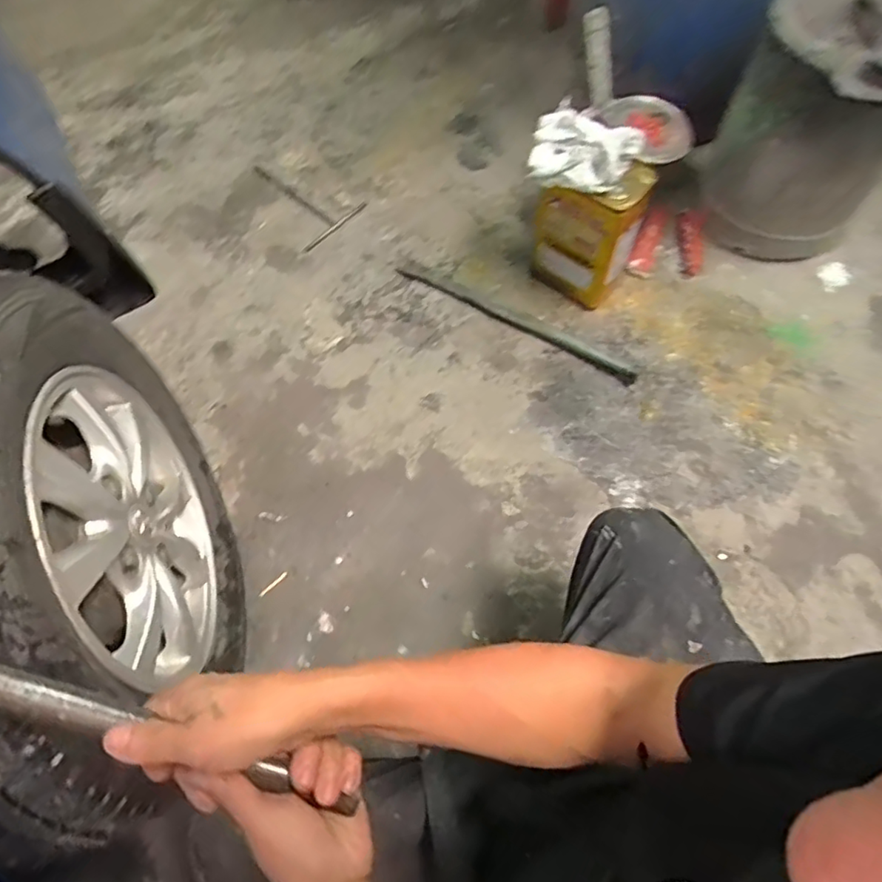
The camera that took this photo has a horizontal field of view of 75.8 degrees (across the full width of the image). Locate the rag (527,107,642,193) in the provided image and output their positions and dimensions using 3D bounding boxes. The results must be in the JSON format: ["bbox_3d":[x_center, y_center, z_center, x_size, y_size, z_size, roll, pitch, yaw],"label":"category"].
[{"bbox_3d":[0.240,-0.501,0.957,0.180,0.069,0.152,19,67,11],"label":"rag"}]

